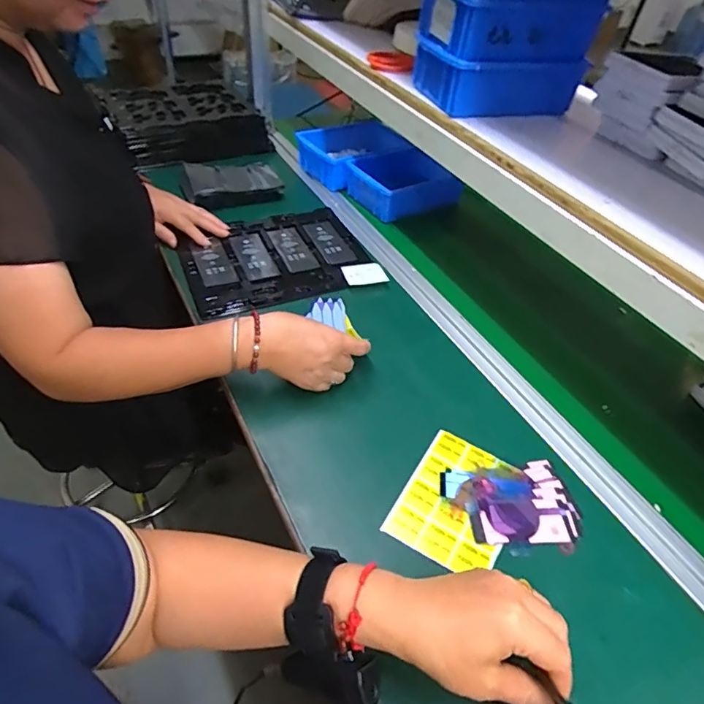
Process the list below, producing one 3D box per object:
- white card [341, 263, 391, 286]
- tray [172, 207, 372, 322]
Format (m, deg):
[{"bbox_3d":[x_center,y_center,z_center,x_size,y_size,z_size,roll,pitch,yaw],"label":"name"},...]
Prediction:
[{"bbox_3d":[0.020,-0.114,0.737,0.064,0.008,0.040,-6,68,-8],"label":"white card"},{"bbox_3d":[-0.116,-0.143,0.749,0.264,0.026,0.200,-17,50,-21],"label":"tray"}]

